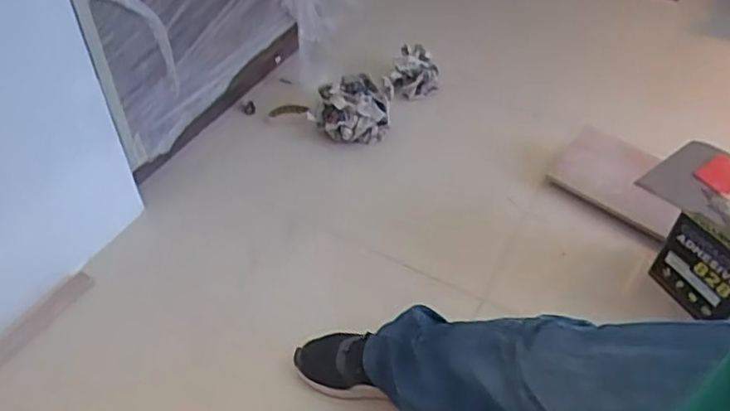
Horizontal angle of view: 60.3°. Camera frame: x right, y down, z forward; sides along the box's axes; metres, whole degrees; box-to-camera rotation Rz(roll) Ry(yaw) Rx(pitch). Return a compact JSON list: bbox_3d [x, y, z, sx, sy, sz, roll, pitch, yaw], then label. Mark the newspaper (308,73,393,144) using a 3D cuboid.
[{"bbox_3d":[-0.031,-0.234,1.481,0.197,0.130,0.126,-1,47,-6],"label":"newspaper"}]

